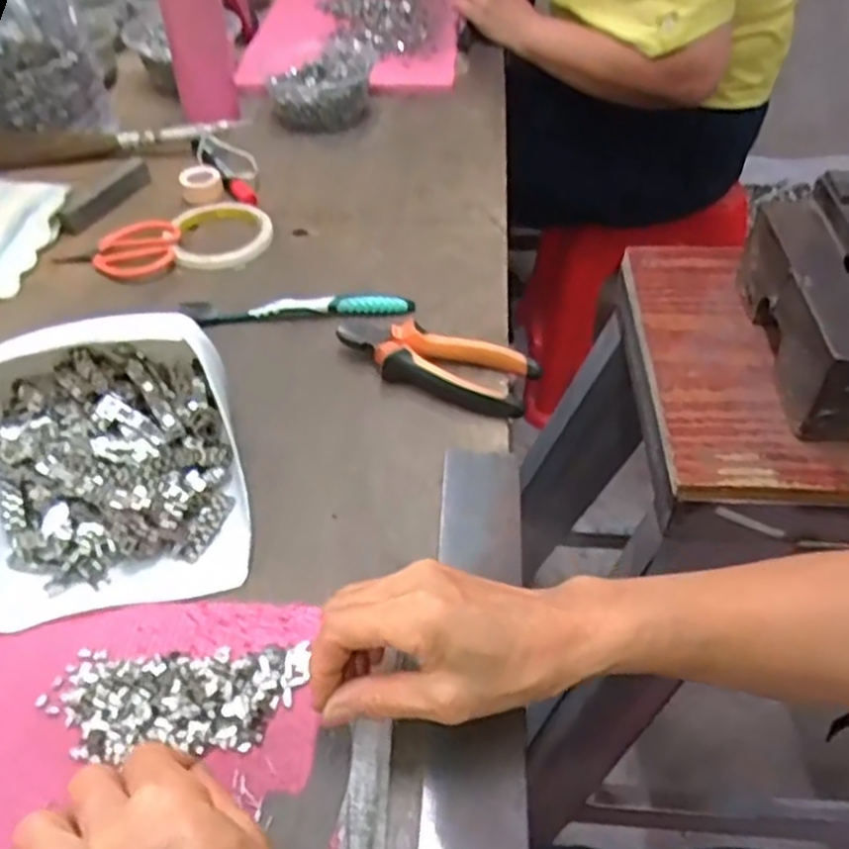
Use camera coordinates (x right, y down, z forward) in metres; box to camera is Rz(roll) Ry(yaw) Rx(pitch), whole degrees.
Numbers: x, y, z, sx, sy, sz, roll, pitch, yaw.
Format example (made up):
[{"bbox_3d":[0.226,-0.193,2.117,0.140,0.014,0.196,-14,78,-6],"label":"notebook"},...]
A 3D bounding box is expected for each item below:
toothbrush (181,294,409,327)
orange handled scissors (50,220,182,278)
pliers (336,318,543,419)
[{"bbox_3d":[-0.101,-0.094,0.614,0.182,0.013,0.022,-3,46,-1],"label":"toothbrush"},{"bbox_3d":[-0.271,-0.156,0.680,0.108,0.020,0.063,-20,48,-16],"label":"orange handled scissors"},{"bbox_3d":[0.006,-0.048,0.566,0.152,0.025,0.055,20,50,21],"label":"pliers"}]

